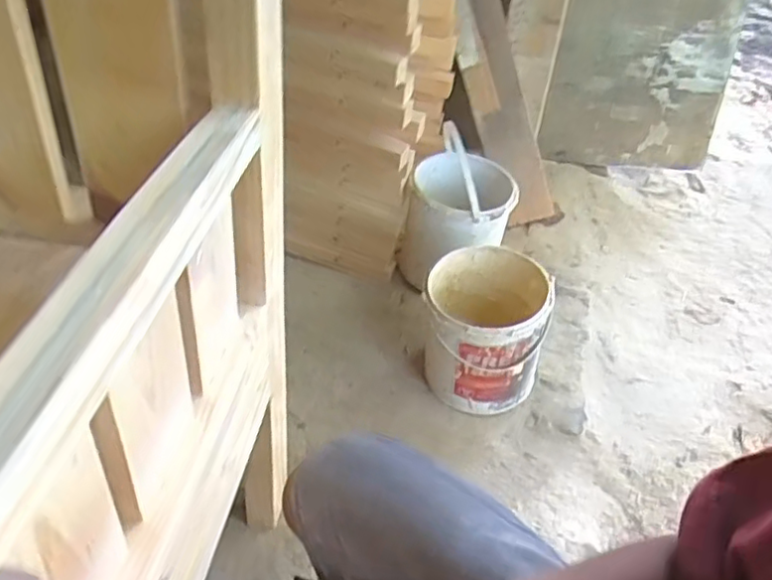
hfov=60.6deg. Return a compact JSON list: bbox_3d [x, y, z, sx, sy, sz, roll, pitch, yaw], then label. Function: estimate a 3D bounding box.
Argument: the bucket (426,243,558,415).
[{"bbox_3d":[0.146,0.070,0.995,0.165,0.207,0.168,2,41,-2],"label":"bucket"}]

